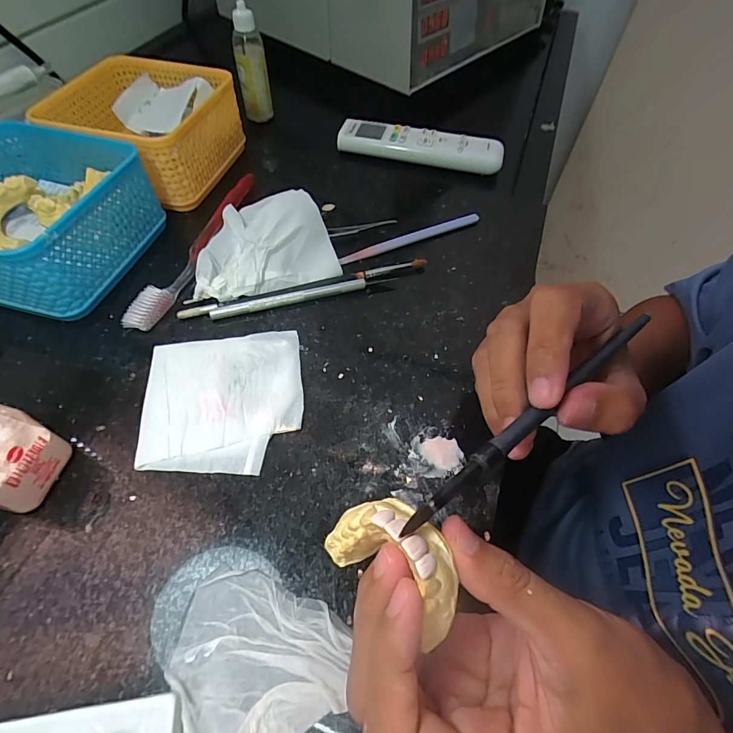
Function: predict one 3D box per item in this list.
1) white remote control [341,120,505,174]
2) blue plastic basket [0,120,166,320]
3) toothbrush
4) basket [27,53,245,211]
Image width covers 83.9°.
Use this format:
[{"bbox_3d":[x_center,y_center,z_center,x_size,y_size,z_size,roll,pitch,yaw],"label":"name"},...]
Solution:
[{"bbox_3d":[0.060,-0.245,0.452,0.180,0.022,0.040,13,57,6],"label":"white remote control"},{"bbox_3d":[-0.245,-0.111,0.304,0.129,0.066,0.129,14,57,7],"label":"blue plastic basket"},{"bbox_3d":[-0.131,-0.100,0.327,0.021,0.017,0.184,17,57,8],"label":"toothbrush"},{"bbox_3d":[-0.200,-0.217,0.373,0.132,0.063,0.130,15,57,7],"label":"basket"}]

